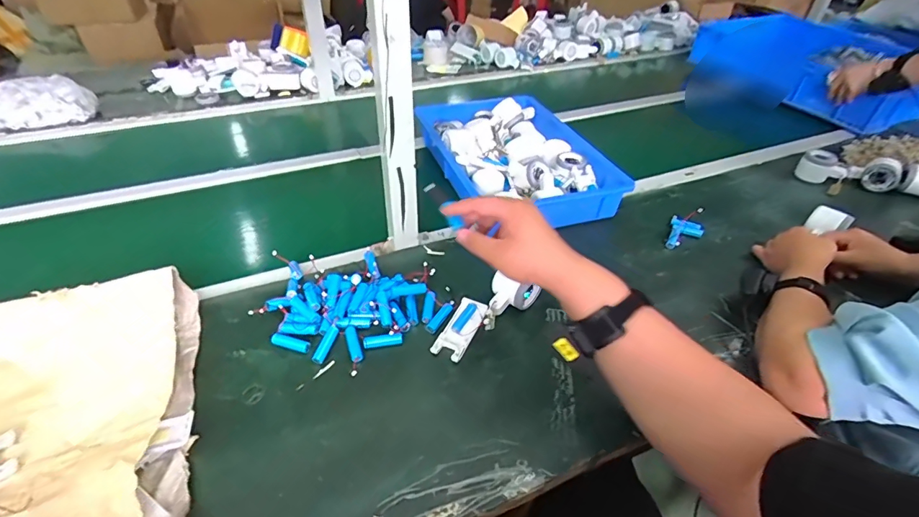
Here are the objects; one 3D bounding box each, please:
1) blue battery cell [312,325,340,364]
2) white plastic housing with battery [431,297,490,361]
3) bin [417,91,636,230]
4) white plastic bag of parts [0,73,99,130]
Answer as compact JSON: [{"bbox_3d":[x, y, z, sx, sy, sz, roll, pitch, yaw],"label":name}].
[{"bbox_3d":[-0.175,0.113,0.589,0.016,0.013,0.053,13,42,11],"label":"blue battery cell"},{"bbox_3d":[0.002,0.093,0.611,0.045,0.014,0.102,20,44,18],"label":"white plastic housing with battery"},{"bbox_3d":[0.098,-0.206,0.896,0.276,0.086,0.421,-12,42,-16],"label":"bin"},{"bbox_3d":[-1.002,-0.355,1.028,0.282,0.073,0.134,-7,41,-11],"label":"white plastic bag of parts"}]

